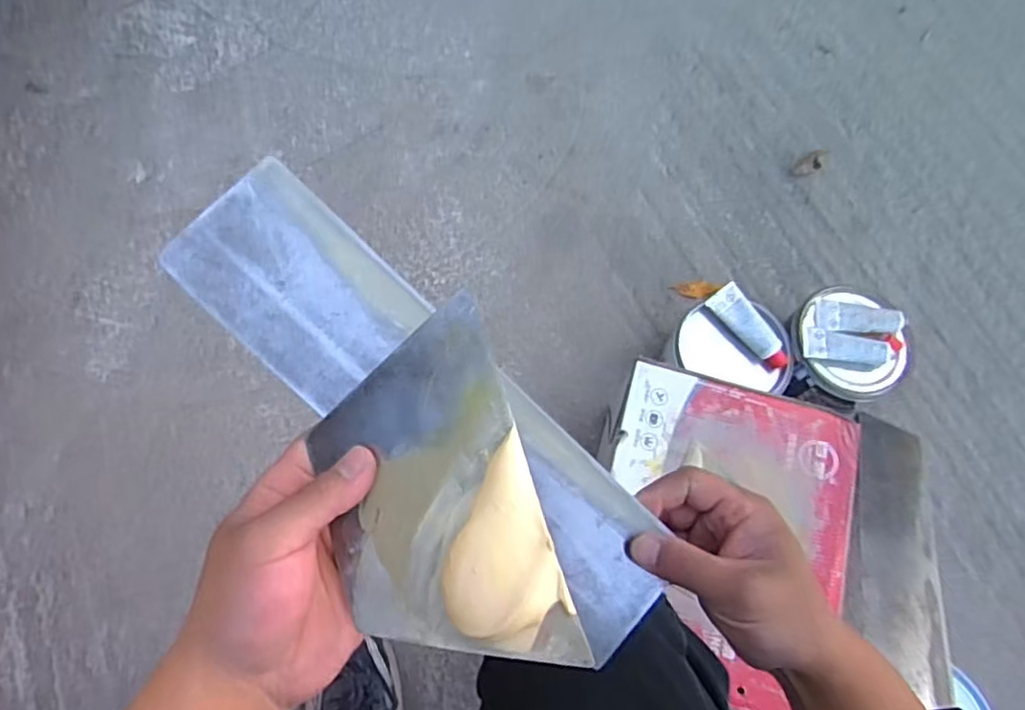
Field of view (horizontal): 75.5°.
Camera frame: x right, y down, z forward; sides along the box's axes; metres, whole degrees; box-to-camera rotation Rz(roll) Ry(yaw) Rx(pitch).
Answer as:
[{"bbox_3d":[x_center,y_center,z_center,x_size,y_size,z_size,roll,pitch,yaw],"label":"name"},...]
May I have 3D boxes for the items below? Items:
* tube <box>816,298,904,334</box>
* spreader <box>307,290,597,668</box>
[{"bbox_3d":[0.438,-0.049,0.834,0.103,0.016,0.043,3,68,0],"label":"tube"},{"bbox_3d":[-0.041,0.070,0.317,0.102,0.017,0.165,-21,78,14],"label":"spreader"}]

